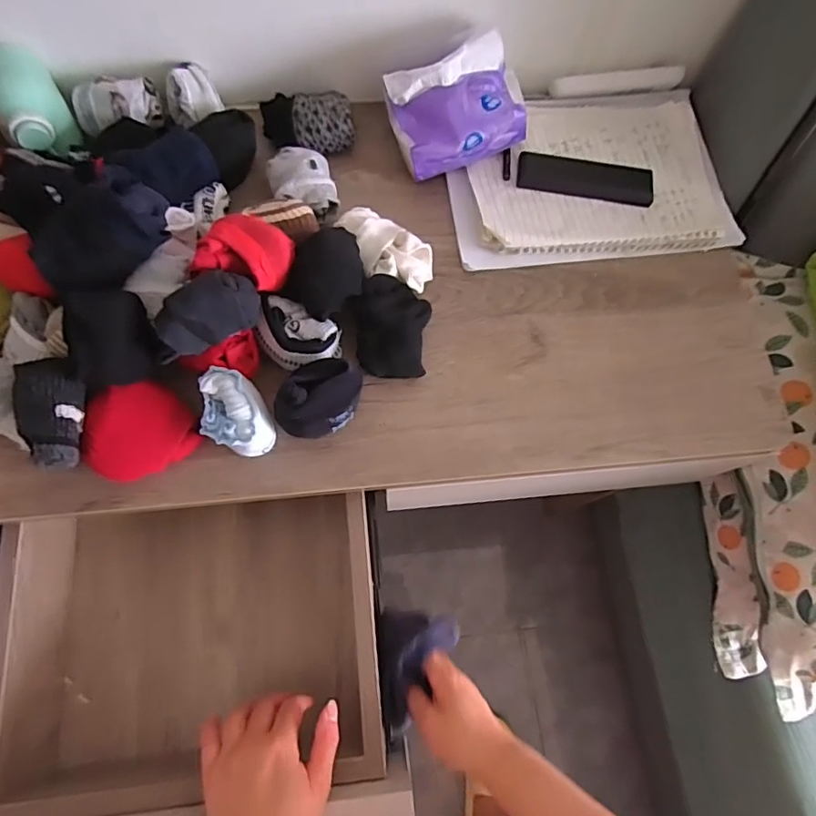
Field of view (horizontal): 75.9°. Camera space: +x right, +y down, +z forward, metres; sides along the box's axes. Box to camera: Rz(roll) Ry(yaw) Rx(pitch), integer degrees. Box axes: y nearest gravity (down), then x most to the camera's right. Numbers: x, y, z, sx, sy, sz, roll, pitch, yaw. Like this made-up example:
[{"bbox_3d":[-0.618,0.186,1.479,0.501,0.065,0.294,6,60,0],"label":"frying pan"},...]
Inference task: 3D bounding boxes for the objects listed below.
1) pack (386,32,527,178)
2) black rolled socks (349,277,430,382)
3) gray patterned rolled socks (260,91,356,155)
[{"bbox_3d":[0.048,-0.303,0.528,0.135,0.095,0.098,-16,73,-7],"label":"pack"},{"bbox_3d":[-0.015,-0.072,0.472,0.073,0.051,0.089,-9,72,-5],"label":"black rolled socks"},{"bbox_3d":[-0.106,-0.294,0.545,0.097,0.050,0.064,4,71,-1],"label":"gray patterned rolled socks"}]

